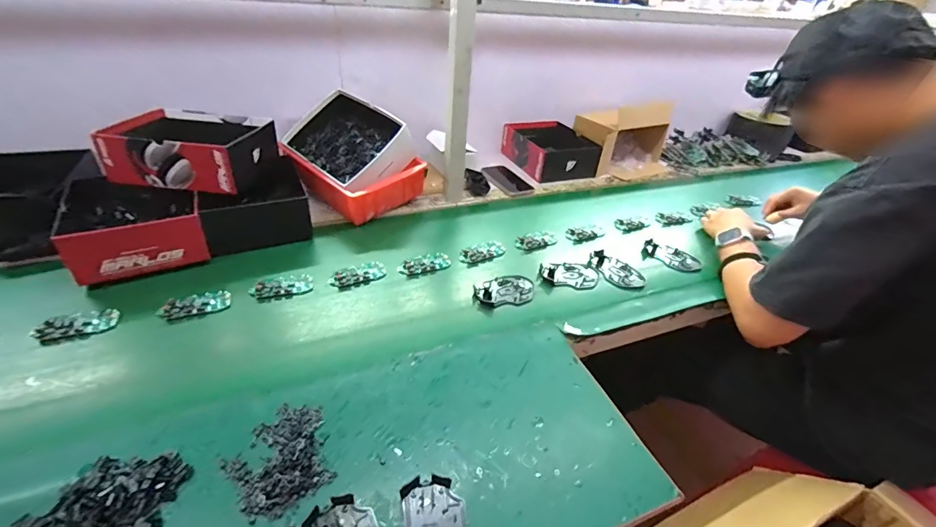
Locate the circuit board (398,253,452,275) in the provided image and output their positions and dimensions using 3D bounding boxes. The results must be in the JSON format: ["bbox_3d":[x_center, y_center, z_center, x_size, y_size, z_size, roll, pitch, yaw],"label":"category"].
[{"bbox_3d":[-0.083,0.002,0.803,0.100,0.011,0.040,-11,41,-20],"label":"circuit board"}]

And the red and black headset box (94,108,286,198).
[{"bbox_3d":[-0.534,-0.225,0.838,0.256,0.111,0.213,4,37,-2],"label":"red and black headset box"}]

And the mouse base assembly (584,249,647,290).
[{"bbox_3d":[0.296,0.013,0.840,0.115,0.011,0.084,29,44,27],"label":"mouse base assembly"}]

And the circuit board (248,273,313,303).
[{"bbox_3d":[-0.316,0.040,0.717,0.096,0.011,0.051,-11,41,-21],"label":"circuit board"}]

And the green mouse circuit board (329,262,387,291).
[{"bbox_3d":[-0.198,0.021,0.763,0.100,0.009,0.047,-19,44,-28],"label":"green mouse circuit board"}]

